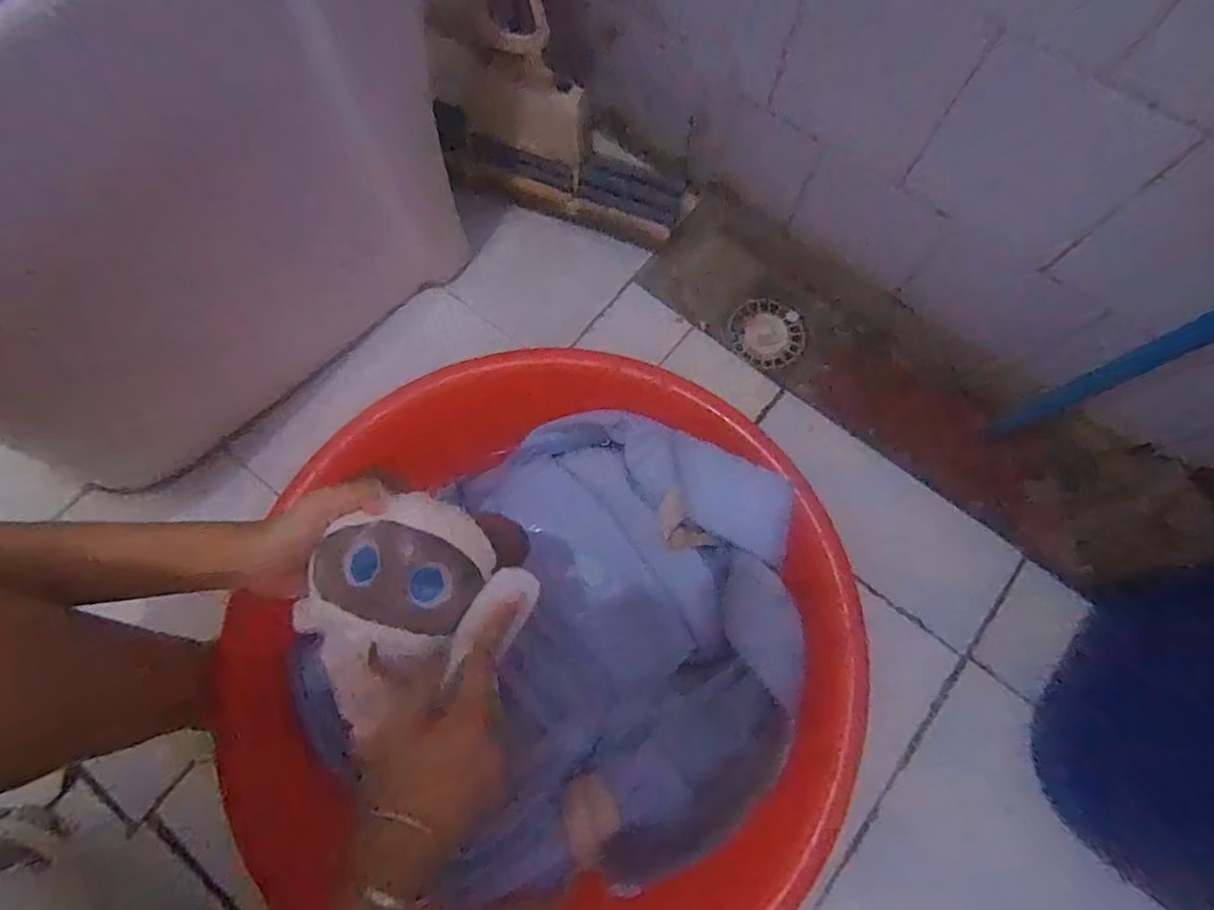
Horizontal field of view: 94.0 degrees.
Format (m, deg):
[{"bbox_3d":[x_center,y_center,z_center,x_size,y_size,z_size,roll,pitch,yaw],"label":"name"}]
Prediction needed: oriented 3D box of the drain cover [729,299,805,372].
[{"bbox_3d":[0.200,-0.154,0.712,0.092,0.017,0.093,6,75,3],"label":"drain cover"}]

